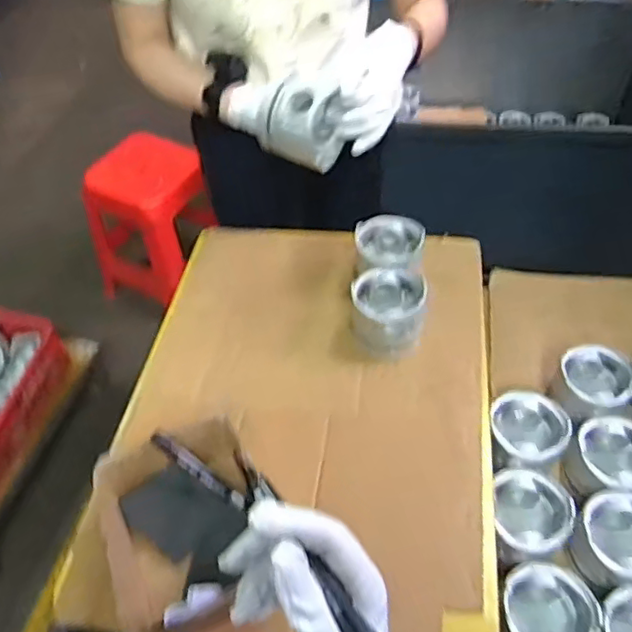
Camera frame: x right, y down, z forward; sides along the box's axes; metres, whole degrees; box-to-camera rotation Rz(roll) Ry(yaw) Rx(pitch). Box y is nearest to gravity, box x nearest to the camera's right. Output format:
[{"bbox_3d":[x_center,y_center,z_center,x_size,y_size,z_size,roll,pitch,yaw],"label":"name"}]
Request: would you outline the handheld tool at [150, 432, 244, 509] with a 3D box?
[{"bbox_3d":[-0.135,0.180,0.709,0.134,0.015,0.019,43,56,-12],"label":"handheld tool"}]

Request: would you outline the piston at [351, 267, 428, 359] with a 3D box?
[{"bbox_3d":[0.105,-0.005,0.887,0.105,0.093,0.110,-2,50,2],"label":"piston"}]

